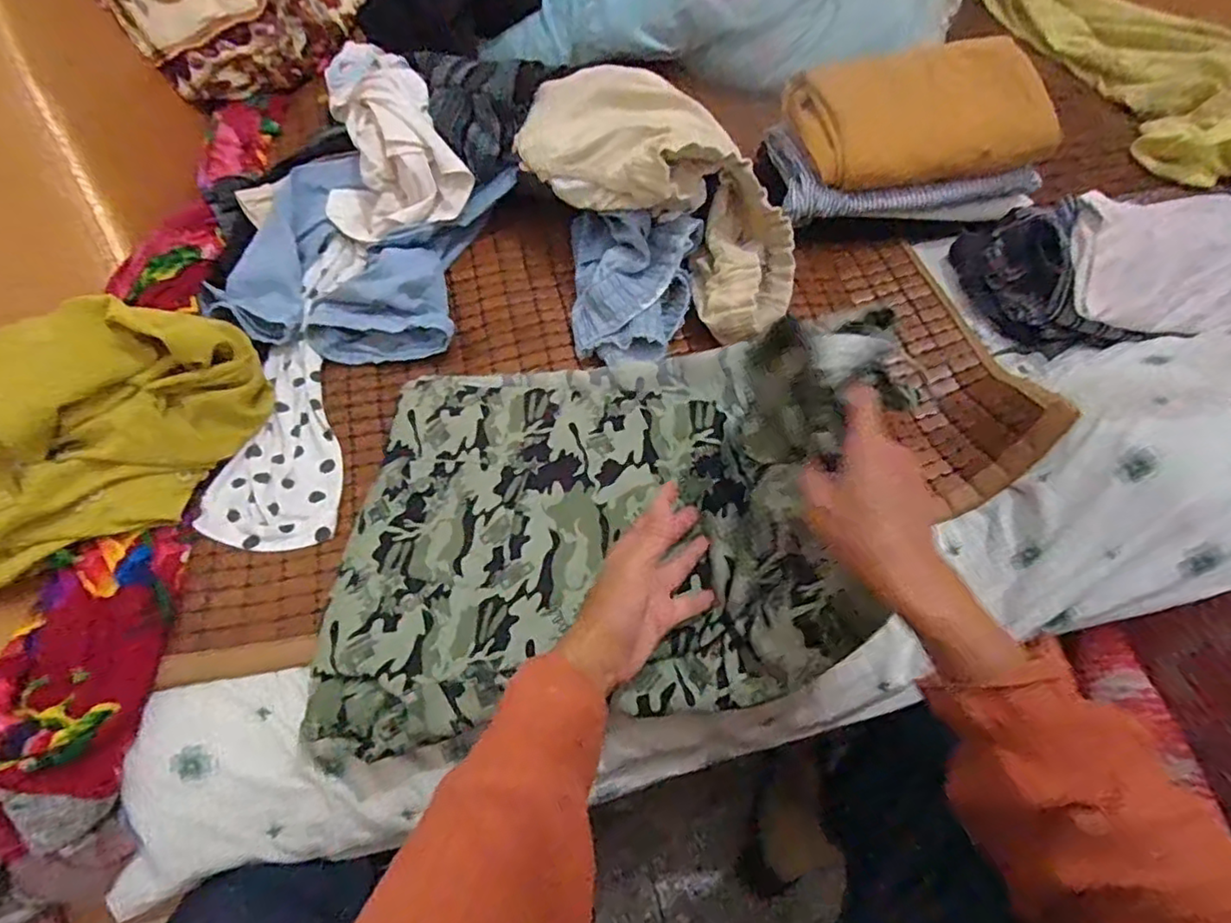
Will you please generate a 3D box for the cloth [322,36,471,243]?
[{"bbox_3d":[-0.281,-0.392,0.709,0.144,0.082,0.328,-21,61,-13],"label":"cloth"}]

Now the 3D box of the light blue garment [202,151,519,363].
[{"bbox_3d":[-0.263,-0.214,0.657,0.245,0.055,0.230,11,59,6],"label":"light blue garment"}]

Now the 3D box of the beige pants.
[{"bbox_3d":[0.061,-0.276,0.614,0.329,0.109,0.146,42,65,2],"label":"beige pants"}]

